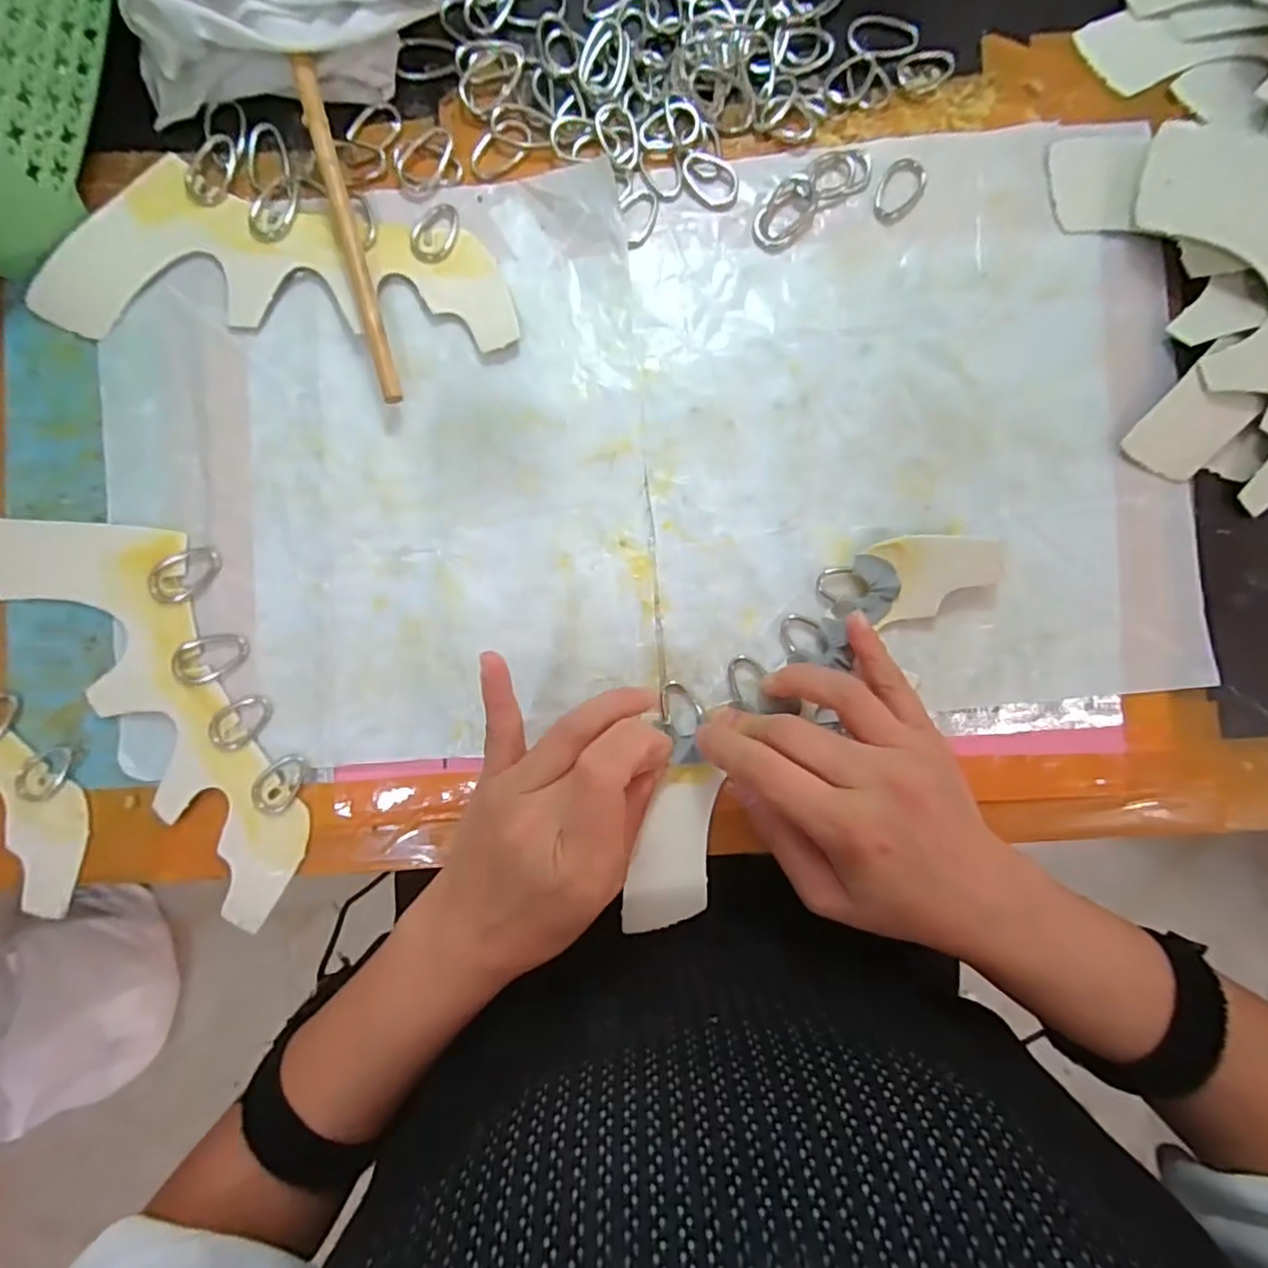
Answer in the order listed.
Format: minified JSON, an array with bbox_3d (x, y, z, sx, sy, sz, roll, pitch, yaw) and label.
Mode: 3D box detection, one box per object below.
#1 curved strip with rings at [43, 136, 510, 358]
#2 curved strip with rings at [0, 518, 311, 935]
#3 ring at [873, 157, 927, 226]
[{"bbox_3d":[-0.167,-0.183,0.300,0.222,0.009,0.085,3,89,0],"label":"curved strip with rings"},{"bbox_3d":[-0.217,0.028,0.300,0.088,0.006,0.217,-32,89,0],"label":"curved strip with rings"},{"bbox_3d":[0.125,-0.209,0.299,0.020,0.007,0.032,32,89,0],"label":"ring"}]

